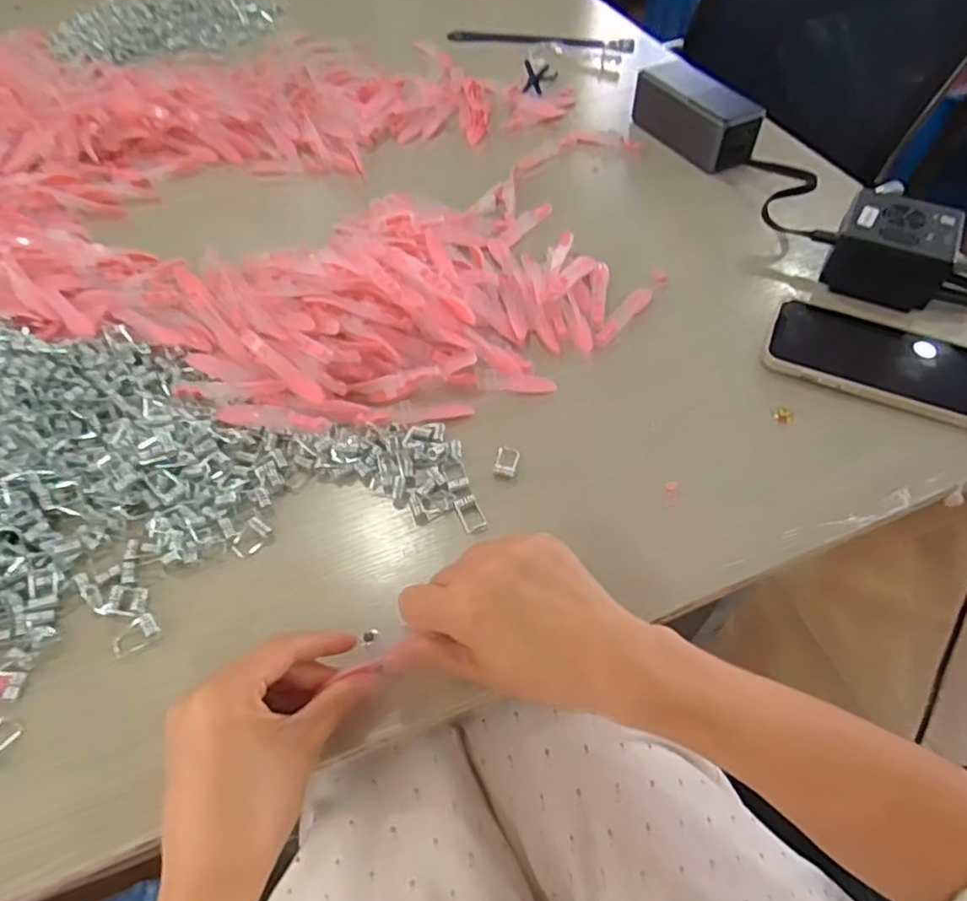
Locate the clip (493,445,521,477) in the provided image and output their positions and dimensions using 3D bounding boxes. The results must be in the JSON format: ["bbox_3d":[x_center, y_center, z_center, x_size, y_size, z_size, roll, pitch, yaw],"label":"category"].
[{"bbox_3d":[0.015,0.007,0.414,0.014,0.005,0.021,10,54,8],"label":"clip"}]

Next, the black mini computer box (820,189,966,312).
[{"bbox_3d":[0.310,-0.155,0.491,0.078,0.050,0.066,23,57,16],"label":"black mini computer box"}]

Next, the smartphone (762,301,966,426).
[{"bbox_3d":[0.273,-0.063,0.447,0.142,0.011,0.077,20,59,20],"label":"smartphone"}]

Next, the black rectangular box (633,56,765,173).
[{"bbox_3d":[0.201,-0.322,0.617,0.050,0.050,0.128,-21,56,-15],"label":"black rectangular box"}]

